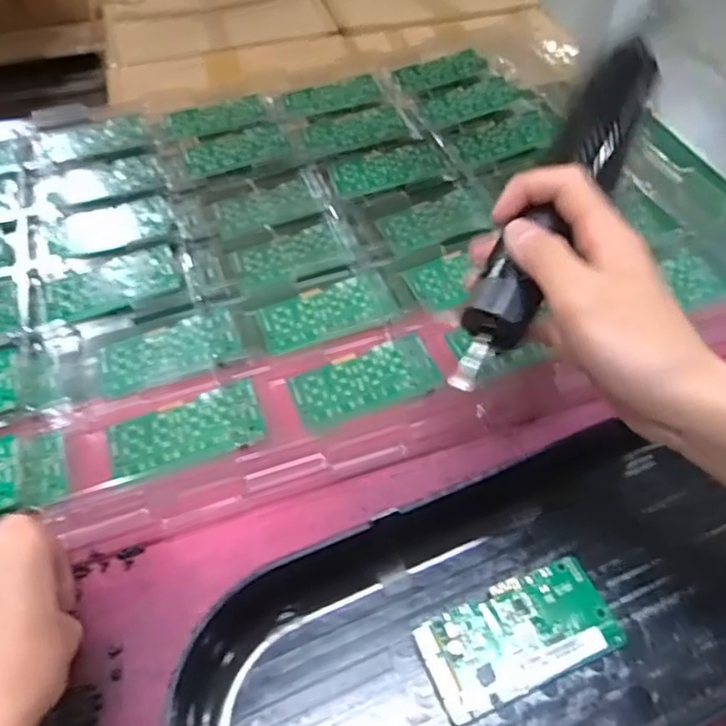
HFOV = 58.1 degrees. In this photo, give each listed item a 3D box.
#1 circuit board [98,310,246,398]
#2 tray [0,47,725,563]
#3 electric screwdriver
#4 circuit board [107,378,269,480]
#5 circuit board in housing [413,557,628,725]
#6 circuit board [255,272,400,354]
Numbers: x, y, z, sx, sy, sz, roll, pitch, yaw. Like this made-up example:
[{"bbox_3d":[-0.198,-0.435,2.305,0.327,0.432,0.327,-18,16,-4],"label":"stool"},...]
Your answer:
[{"bbox_3d":[-0.132,-0.007,0.448,0.092,0.005,0.048,-14,53,-11],"label":"circuit board"},{"bbox_3d":[-0.060,-0.107,0.515,0.659,0.027,0.438,-14,53,-11],"label":"tray"},{"bbox_3d":[0.103,-0.085,0.337,0.036,0.031,0.230,25,70,19],"label":"electric screwdriver"},{"bbox_3d":[-0.109,0.042,0.405,0.092,0.004,0.047,-19,53,-6],"label":"circuit board"},{"bbox_3d":[0.077,0.134,0.322,0.095,0.008,0.048,-19,53,-14],"label":"circuit board in housing"},{"bbox_3d":[-0.026,-0.038,0.471,0.095,0.009,0.048,-18,53,-14],"label":"circuit board"}]

